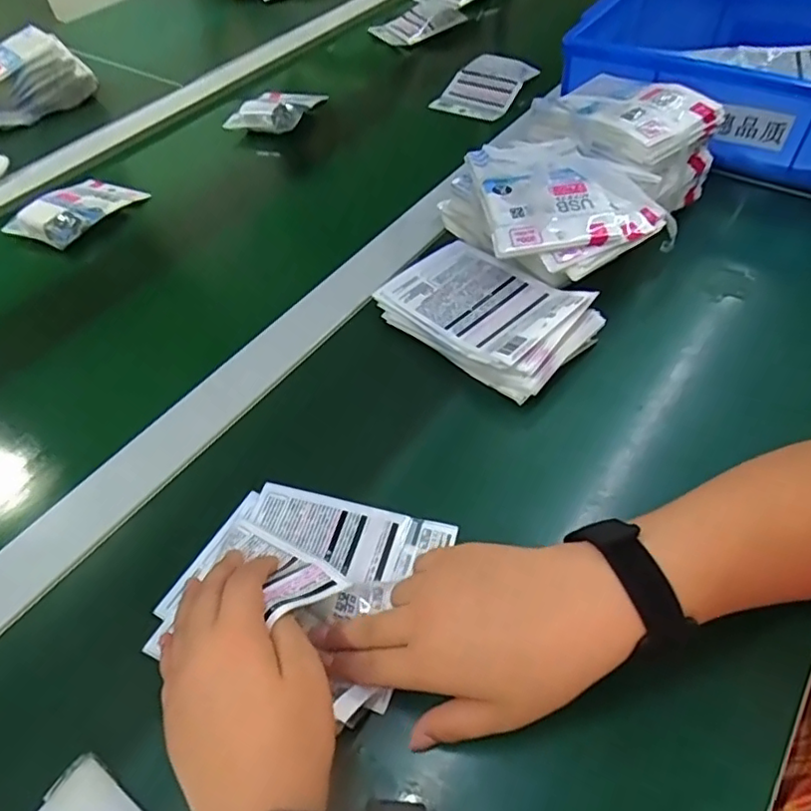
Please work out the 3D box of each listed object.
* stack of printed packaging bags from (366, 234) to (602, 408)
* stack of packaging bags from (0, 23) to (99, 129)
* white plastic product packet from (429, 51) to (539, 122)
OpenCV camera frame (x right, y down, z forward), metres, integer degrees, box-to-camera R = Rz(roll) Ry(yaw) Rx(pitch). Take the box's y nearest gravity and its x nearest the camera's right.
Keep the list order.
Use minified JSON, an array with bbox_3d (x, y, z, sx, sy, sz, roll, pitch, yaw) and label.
[{"bbox_3d":[0.067,-0.082,0.508,0.173,0.044,0.115,34,61,27],"label":"stack of printed packaging bags"},{"bbox_3d":[-0.549,-0.439,0.820,0.234,0.074,0.120,-19,53,-11],"label":"stack of packaging bags"},{"bbox_3d":[0.101,-0.417,0.793,0.096,0.018,0.102,29,86,23],"label":"white plastic product packet"}]

